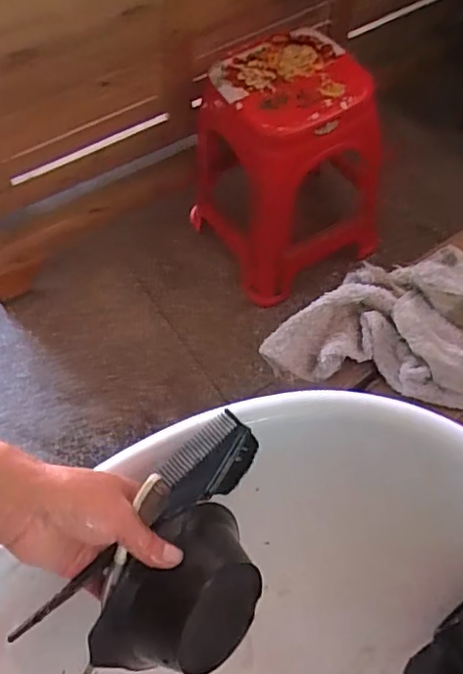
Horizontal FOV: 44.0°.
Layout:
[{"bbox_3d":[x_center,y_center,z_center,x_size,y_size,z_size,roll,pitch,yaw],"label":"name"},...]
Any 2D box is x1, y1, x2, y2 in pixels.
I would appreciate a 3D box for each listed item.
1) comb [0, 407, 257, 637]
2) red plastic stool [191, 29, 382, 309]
[{"bbox_3d":[-0.058,0.139,0.401,0.201,0.008,0.050,-46,112,-8],"label":"comb"},{"bbox_3d":[0.099,-0.383,1.305,0.346,0.447,0.379,-22,62,-8],"label":"red plastic stool"}]

